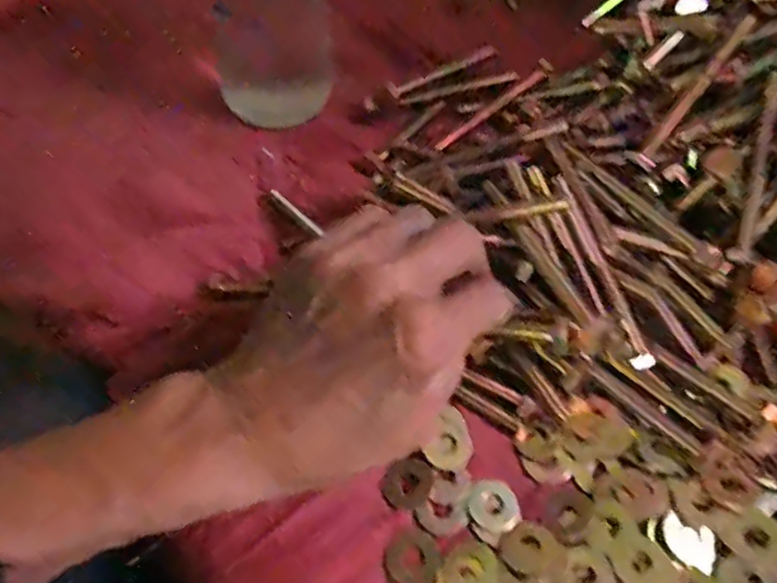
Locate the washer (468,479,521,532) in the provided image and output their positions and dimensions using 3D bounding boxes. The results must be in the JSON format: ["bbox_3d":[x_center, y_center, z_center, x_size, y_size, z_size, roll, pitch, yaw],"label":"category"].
[{"bbox_3d":[0.051,0.102,0.300,0.023,0.004,0.024,-38,70,-21],"label":"washer"}]

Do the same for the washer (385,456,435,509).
[{"bbox_3d":[0.010,0.091,0.300,0.024,0.004,0.021,-42,82,-15],"label":"washer"}]

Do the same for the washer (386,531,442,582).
[{"bbox_3d":[0.011,0.122,0.289,0.023,0.004,0.023,-39,70,-21],"label":"washer"}]

